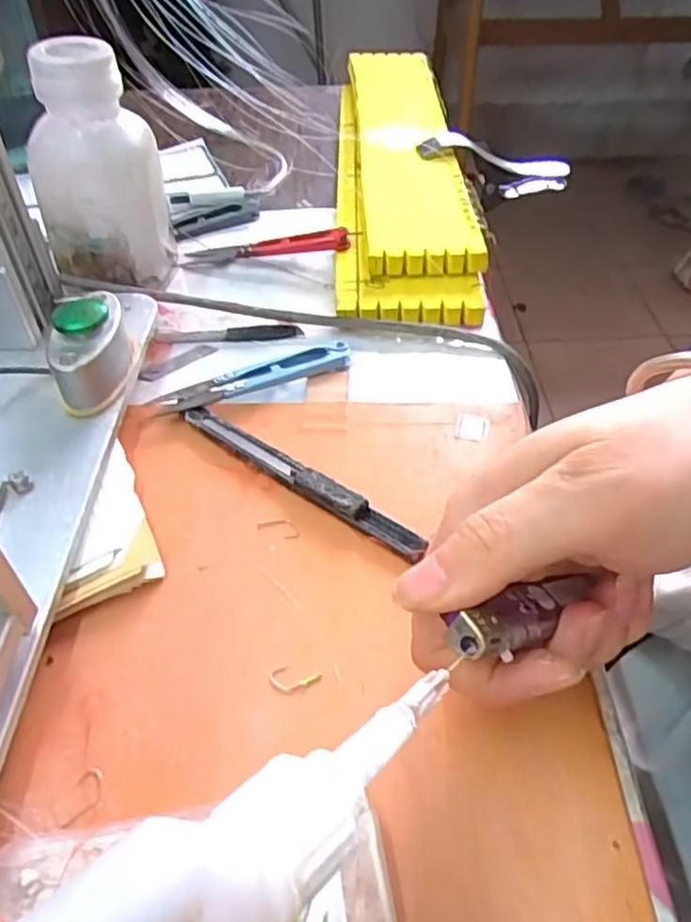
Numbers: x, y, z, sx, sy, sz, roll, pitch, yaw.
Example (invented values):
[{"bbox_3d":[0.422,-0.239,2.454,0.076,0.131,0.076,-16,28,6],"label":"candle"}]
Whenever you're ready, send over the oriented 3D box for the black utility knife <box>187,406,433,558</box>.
[{"bbox_3d":[-0.020,0.005,0.287,0.123,0.009,0.013,29,53,26],"label":"black utility knife"}]

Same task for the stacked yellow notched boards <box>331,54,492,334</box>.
[{"bbox_3d":[0.036,-0.201,0.467,0.081,0.050,0.328,0,46,1],"label":"stacked yellow notched boards"}]

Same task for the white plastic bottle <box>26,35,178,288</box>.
[{"bbox_3d":[-0.128,-0.147,0.357,0.064,0.119,0.049,-12,48,-12],"label":"white plastic bottle"}]

